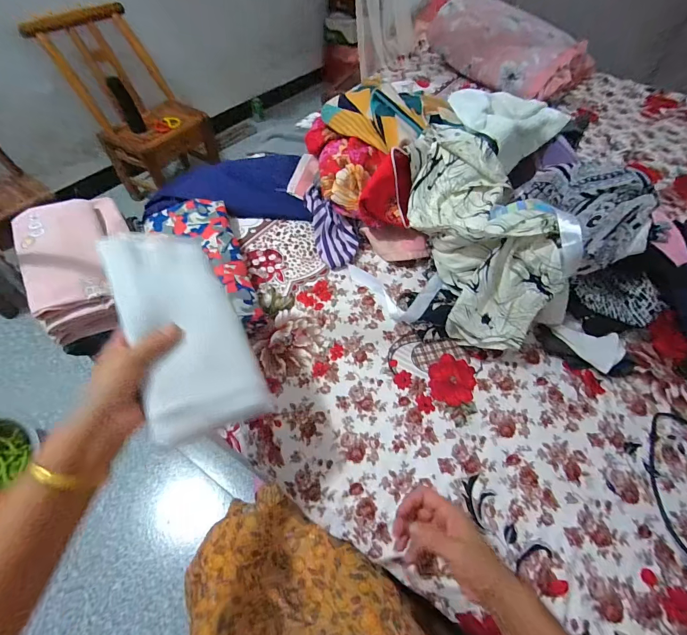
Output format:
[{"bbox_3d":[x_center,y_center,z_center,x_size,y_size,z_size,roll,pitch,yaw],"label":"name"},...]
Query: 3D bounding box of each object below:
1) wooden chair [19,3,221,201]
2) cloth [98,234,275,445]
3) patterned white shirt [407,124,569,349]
[{"bbox_3d":[-0.775,-0.786,1.327,0.373,0.544,0.384,22,56,14],"label":"wooden chair"},{"bbox_3d":[-0.172,0.006,0.373,0.112,0.015,0.236,-14,68,-36],"label":"cloth"},{"bbox_3d":[0.225,-0.162,0.571,0.178,0.123,0.405,-9,72,-9],"label":"patterned white shirt"}]

